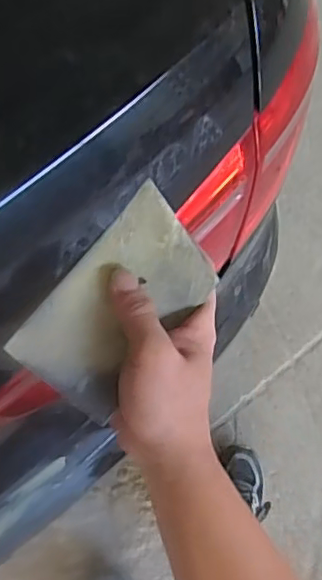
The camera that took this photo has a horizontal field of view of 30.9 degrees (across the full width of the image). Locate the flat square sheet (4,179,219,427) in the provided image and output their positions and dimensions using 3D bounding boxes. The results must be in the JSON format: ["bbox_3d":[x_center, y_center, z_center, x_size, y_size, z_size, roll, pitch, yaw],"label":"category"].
[{"bbox_3d":[-0.023,0.008,0.348,0.070,0.006,0.125,40,81,-6],"label":"flat square sheet"}]

